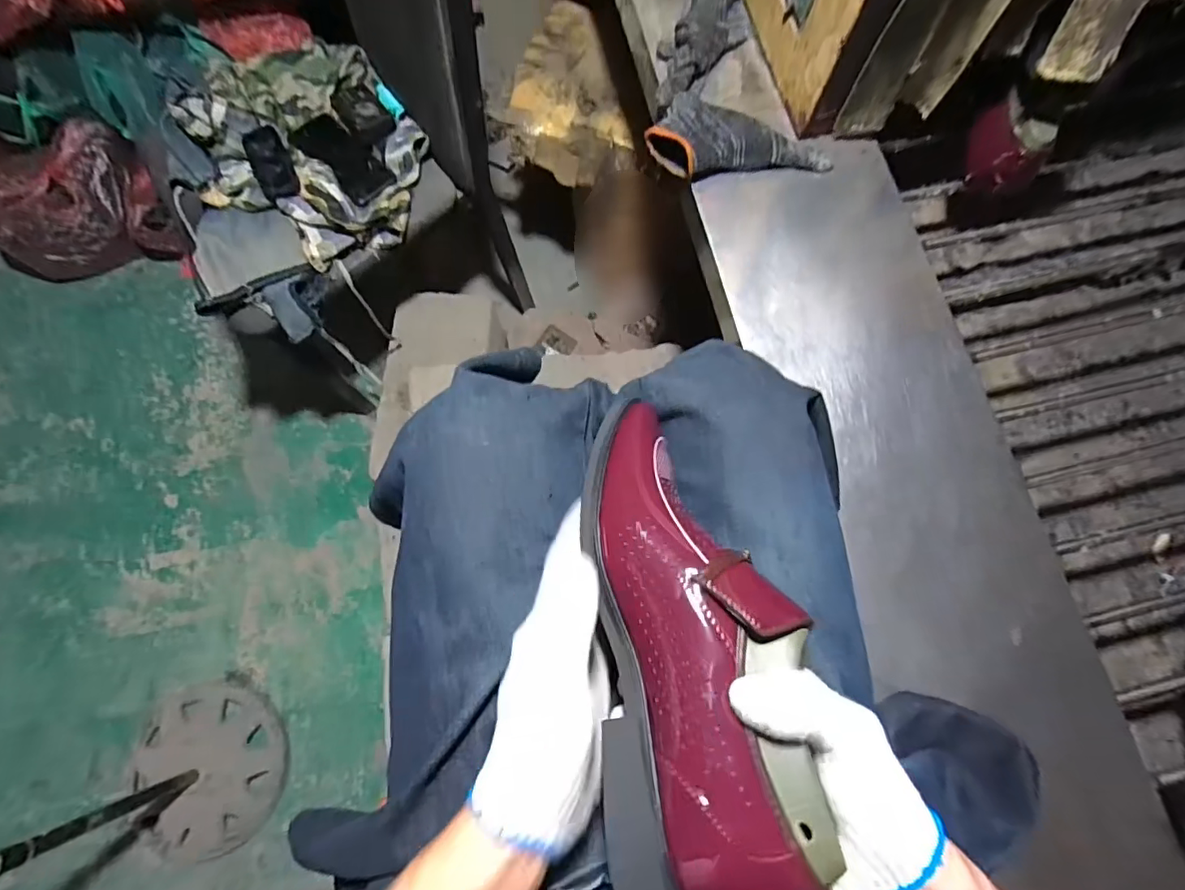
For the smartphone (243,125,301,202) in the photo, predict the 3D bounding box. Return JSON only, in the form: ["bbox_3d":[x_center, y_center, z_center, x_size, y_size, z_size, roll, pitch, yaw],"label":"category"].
[{"bbox_3d":[-0.468,-0.410,0.784,0.055,0.010,0.103,-23,96,0],"label":"smartphone"}]

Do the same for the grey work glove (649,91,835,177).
[{"bbox_3d":[0.148,-0.314,0.545,0.177,0.030,0.081,-2,80,3],"label":"grey work glove"}]

